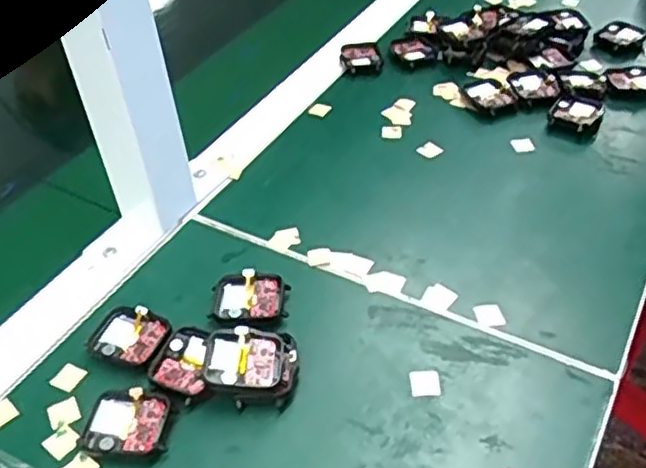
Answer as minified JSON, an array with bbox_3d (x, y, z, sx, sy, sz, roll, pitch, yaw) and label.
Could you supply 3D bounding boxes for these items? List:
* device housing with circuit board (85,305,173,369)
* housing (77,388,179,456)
[{"bbox_3d":[-0.115,0.060,0.402,0.046,0.007,0.038,14,46,19],"label":"device housing with circuit board"},{"bbox_3d":[-0.104,0.101,0.362,0.045,0.011,0.035,3,43,8],"label":"housing"}]

